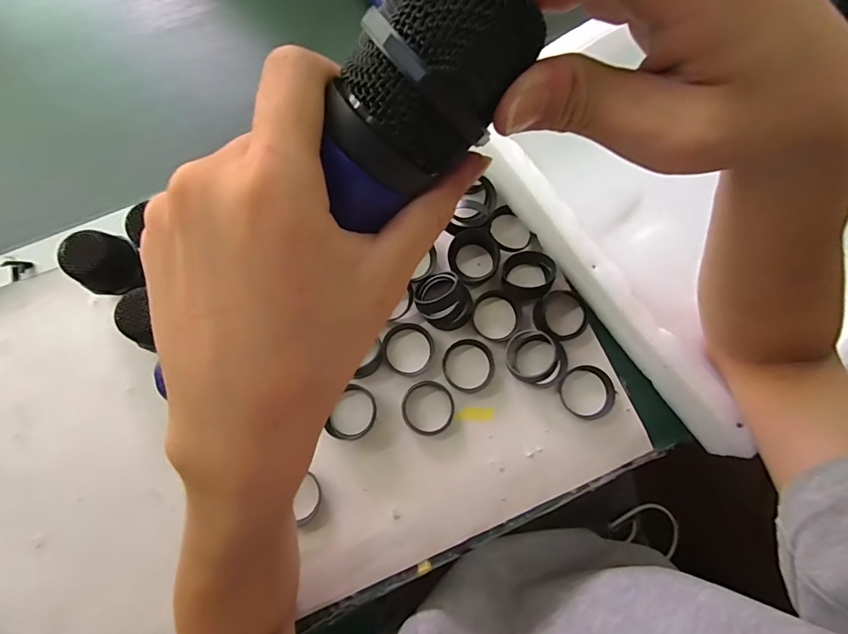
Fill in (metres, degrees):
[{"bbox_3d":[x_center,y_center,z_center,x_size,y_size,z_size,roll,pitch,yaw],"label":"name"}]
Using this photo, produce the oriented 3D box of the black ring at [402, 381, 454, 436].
[{"bbox_3d":[0.004,0.075,0.355,0.043,0.005,0.044,-20,78,-5],"label":"black ring"}]

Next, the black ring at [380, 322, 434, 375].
[{"bbox_3d":[-0.013,0.027,0.365,0.044,0.006,0.045,0,77,0],"label":"black ring"}]

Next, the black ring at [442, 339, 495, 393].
[{"bbox_3d":[0.038,0.041,0.363,0.043,0.007,0.045,0,77,0],"label":"black ring"}]

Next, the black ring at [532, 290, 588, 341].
[{"bbox_3d":[0.118,-0.002,0.369,0.046,0.016,0.043,0,77,0],"label":"black ring"}]

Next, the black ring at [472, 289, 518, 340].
[{"bbox_3d":[0.062,-0.001,0.372,0.041,0.012,0.044,0,77,0],"label":"black ring"}]

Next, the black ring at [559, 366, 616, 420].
[{"bbox_3d":[0.137,0.063,0.360,0.044,0.008,0.044,0,77,0],"label":"black ring"}]

